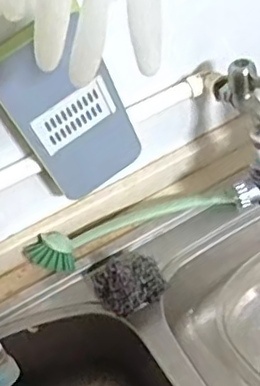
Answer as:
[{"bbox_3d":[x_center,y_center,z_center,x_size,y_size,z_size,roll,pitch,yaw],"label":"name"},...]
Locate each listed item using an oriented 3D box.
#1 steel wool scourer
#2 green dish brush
[{"bbox_3d":[0.000,0.102,0.723,0.075,0.042,0.067,-32,58,-19],"label":"steel wool scourer"},{"bbox_3d":[0.003,0.040,0.779,0.265,0.054,0.051,-22,55,-12],"label":"green dish brush"}]

